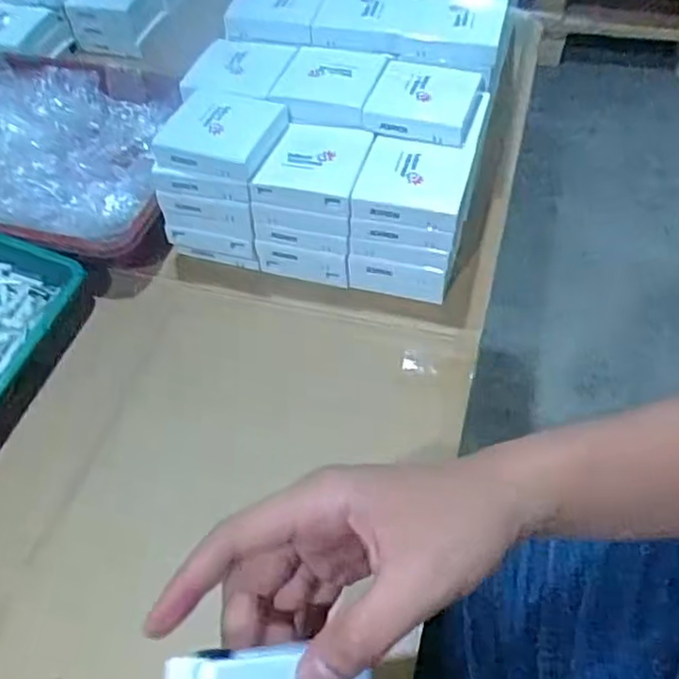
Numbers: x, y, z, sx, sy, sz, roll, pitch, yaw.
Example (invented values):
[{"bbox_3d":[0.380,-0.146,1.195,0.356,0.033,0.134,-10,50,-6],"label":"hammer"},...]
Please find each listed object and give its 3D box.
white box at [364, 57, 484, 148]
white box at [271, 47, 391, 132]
[{"bbox_3d":[0.073,-0.208,0.584,0.085,0.025,0.092,14,53,13],"label":"white box"},{"bbox_3d":[-0.011,-0.223,0.598,0.085,0.028,0.078,11,52,10],"label":"white box"}]

